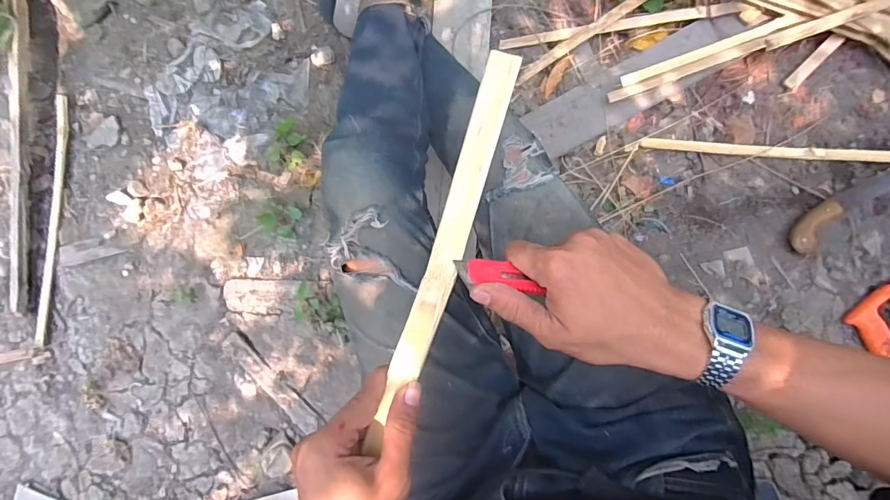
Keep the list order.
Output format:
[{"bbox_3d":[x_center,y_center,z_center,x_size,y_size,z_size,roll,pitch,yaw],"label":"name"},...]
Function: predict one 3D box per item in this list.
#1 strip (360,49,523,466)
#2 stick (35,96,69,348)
[{"bbox_3d":[-0.001,0.003,0.338,0.026,0.009,0.299,18,92,7],"label":"strip"},{"bbox_3d":[-0.802,-0.060,0.947,0.026,0.014,0.507,4,89,7],"label":"stick"}]

